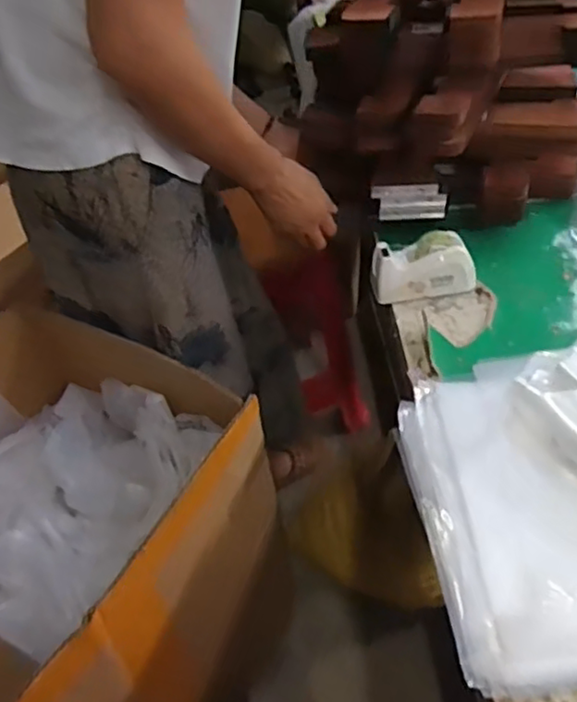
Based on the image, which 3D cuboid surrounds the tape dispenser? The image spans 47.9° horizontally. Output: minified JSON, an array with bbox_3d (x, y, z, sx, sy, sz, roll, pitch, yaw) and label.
[{"bbox_3d":[0.156,-0.098,0.760,0.120,0.061,0.053,-8,41,-1],"label":"tape dispenser"}]

